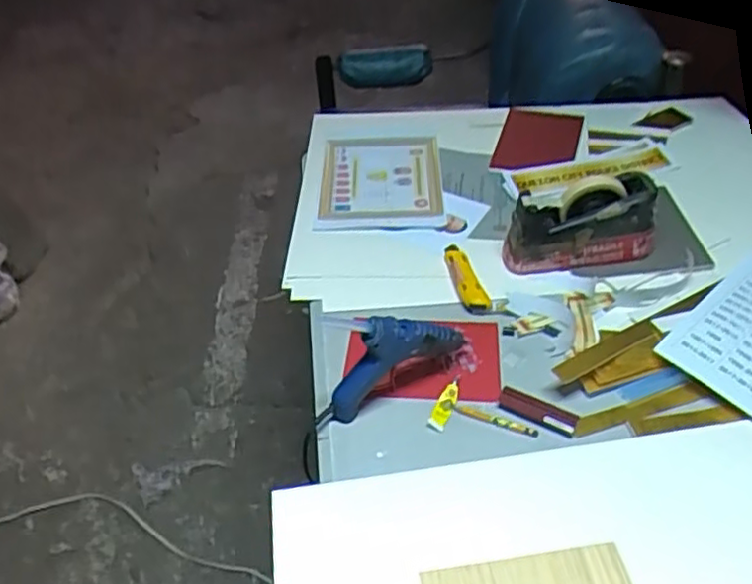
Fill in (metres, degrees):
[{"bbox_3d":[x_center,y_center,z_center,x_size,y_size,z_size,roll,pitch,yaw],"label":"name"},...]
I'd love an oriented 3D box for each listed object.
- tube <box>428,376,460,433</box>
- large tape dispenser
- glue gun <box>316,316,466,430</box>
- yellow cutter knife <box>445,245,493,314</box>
[{"bbox_3d":[0.086,0.132,0.826,0.020,0.009,0.082,14,44,21],"label":"tube"},{"bbox_3d":[0.290,-0.095,0.977,0.207,0.121,0.070,-8,41,-3],"label":"large tape dispenser"},{"bbox_3d":[0.018,0.080,0.801,0.191,0.121,0.030,-25,44,-22],"label":"glue gun"},{"bbox_3d":[0.127,-0.023,0.986,0.036,0.019,0.138,-12,41,-8],"label":"yellow cutter knife"}]

